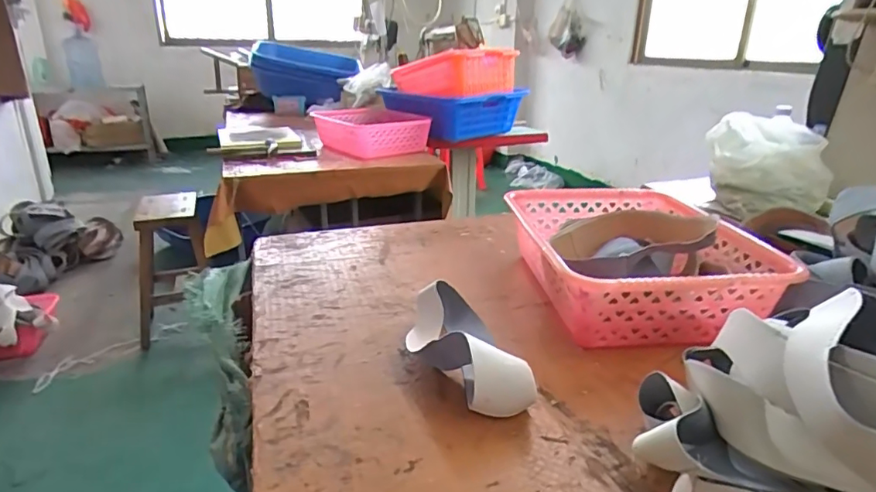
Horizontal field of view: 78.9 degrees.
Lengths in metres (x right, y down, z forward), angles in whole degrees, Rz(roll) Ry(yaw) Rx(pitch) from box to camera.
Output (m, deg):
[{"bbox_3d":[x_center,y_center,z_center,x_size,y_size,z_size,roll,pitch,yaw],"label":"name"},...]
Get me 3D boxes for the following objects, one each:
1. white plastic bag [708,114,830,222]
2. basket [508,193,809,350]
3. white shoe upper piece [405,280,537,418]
[{"bbox_3d":[0.659,-0.159,1.074,0.219,0.172,0.172,12,24,27],"label":"white plastic bag"},{"bbox_3d":[0.302,0.011,0.856,0.321,0.128,0.392,-1,21,-3],"label":"basket"},{"bbox_3d":[0.026,0.119,0.668,0.120,0.071,0.227,-3,21,-10],"label":"white shoe upper piece"}]

